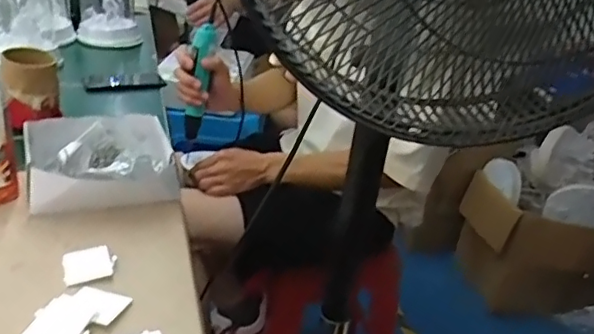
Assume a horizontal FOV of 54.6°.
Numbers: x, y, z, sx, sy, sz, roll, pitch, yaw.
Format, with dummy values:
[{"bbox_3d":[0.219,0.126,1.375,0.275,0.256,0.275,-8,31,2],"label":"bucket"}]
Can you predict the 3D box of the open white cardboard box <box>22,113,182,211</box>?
[{"bbox_3d":[-0.276,-0.017,0.816,0.196,0.051,0.211,-5,28,-23],"label":"open white cardboard box"}]

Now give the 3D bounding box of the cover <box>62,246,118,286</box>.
[{"bbox_3d":[-0.231,0.108,0.643,0.055,0.007,0.054,-7,29,-27],"label":"cover"}]

